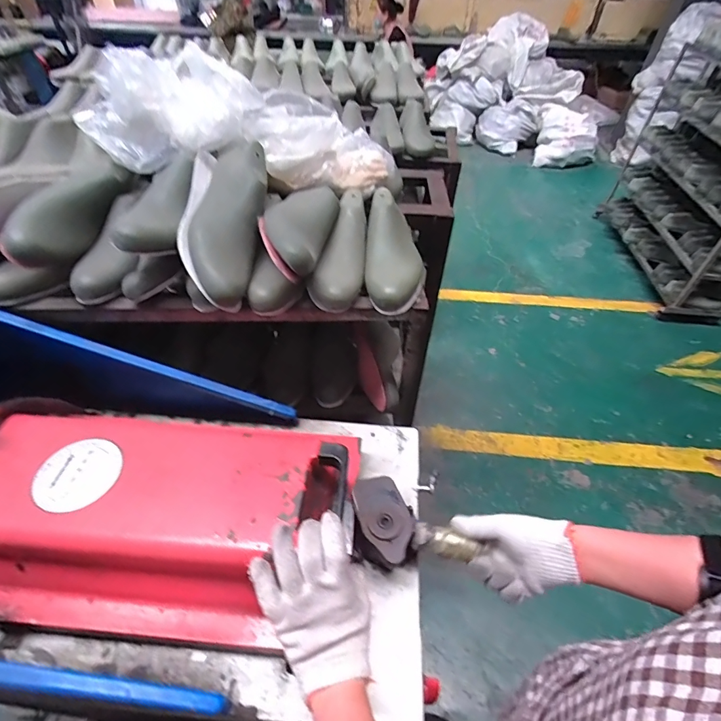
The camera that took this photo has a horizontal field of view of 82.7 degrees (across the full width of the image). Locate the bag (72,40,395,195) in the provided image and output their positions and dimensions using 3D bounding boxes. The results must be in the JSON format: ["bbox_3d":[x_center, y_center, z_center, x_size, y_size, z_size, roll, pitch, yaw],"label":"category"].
[{"bbox_3d":[-0.187,-0.412,0.710,0.501,0.160,0.201,1,45,-22],"label":"bag"}]

